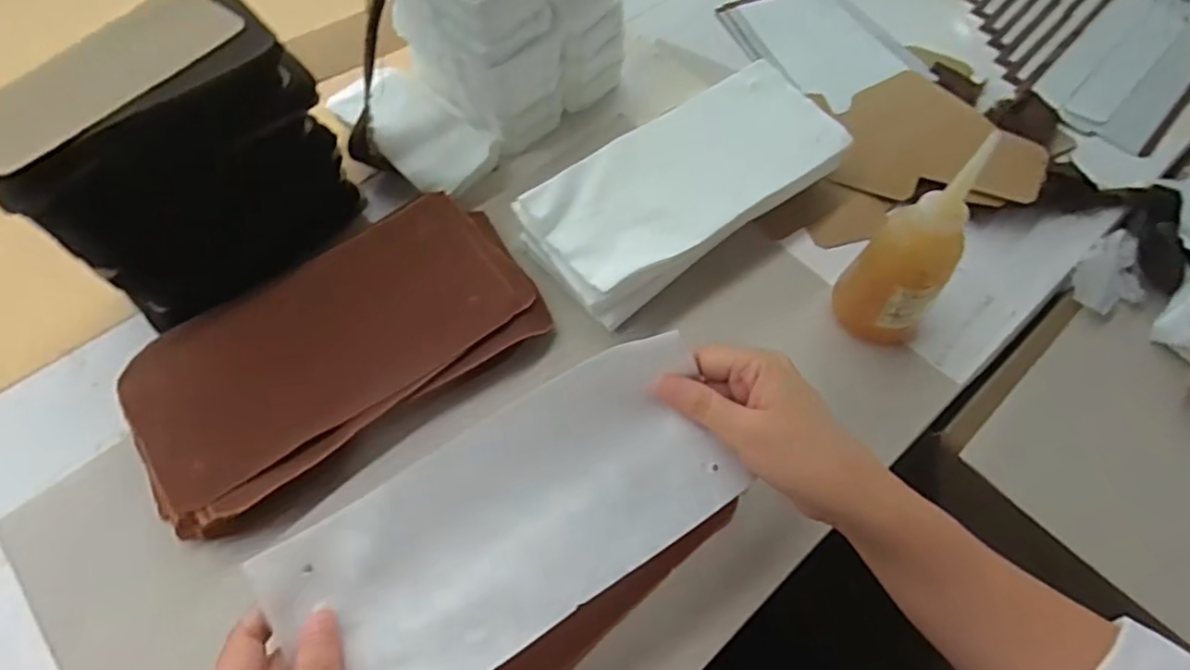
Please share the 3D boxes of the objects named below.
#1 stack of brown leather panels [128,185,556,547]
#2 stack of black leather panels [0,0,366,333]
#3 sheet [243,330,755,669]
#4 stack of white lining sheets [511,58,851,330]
[{"bbox_3d":[-0.183,0.002,0.469,0.277,0.031,0.158,-32,67,-18],"label":"stack of brown leather panels"},{"bbox_3d":[-0.284,-0.120,0.459,0.095,0.153,0.187,38,67,17],"label":"stack of black leather panels"},{"bbox_3d":[-0.041,0.094,0.337,0.235,0.027,0.106,-29,66,-15],"label":"sheet"},{"bbox_3d":[0.071,-0.117,0.522,0.251,0.056,0.117,-34,68,-18],"label":"stack of white lining sheets"}]

